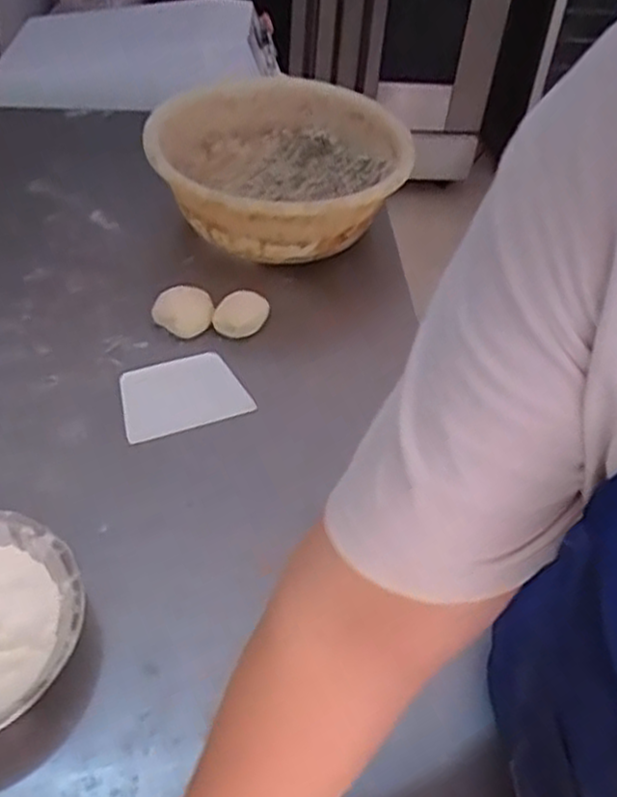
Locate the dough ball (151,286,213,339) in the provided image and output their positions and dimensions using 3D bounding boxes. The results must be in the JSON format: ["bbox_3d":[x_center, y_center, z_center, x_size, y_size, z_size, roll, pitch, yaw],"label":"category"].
[{"bbox_3d":[-0.140,-0.100,0.861,0.060,0.028,0.063,2,47,-3],"label":"dough ball"}]

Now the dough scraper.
[{"bbox_3d":[-0.135,-0.006,0.795,0.129,0.005,0.095,-16,53,-21],"label":"dough scraper"}]

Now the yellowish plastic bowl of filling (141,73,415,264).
[{"bbox_3d":[-0.046,-0.302,1.005,0.329,0.126,0.334,2,47,-3],"label":"yellowish plastic bowl of filling"}]

